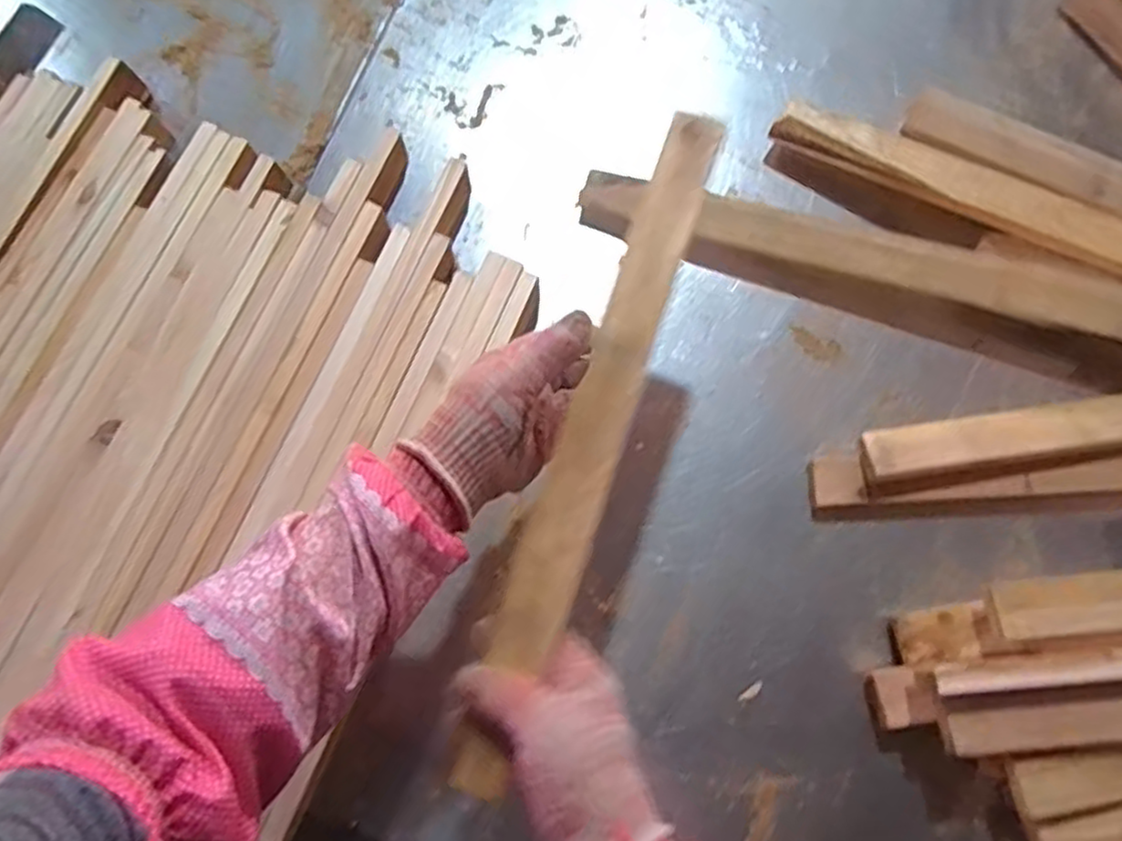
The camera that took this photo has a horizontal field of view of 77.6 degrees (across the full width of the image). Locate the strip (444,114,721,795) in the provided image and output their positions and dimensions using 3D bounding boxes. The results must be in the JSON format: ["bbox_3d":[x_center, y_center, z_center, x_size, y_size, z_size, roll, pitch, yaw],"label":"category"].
[{"bbox_3d":[0.022,0.006,0.435,0.041,0.012,0.439,19,82,5],"label":"strip"}]

